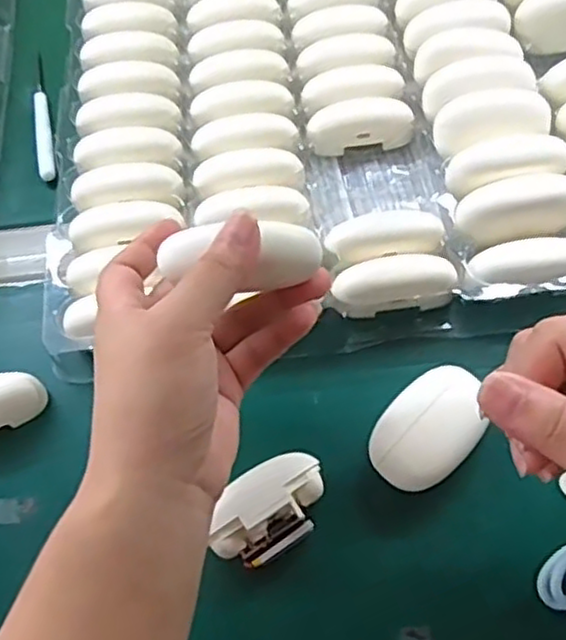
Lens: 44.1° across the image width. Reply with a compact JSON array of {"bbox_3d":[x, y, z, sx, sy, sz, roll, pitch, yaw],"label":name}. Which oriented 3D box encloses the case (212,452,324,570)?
[{"bbox_3d":[-0.006,0.092,0.338,0.060,0.027,0.037,-34,65,-14],"label":"case"}]

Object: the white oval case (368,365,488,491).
[{"bbox_3d":[0.074,0.055,0.353,0.044,0.025,0.065,37,70,21],"label":"white oval case"}]

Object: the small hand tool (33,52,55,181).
[{"bbox_3d":[-0.173,-0.149,0.495,0.012,0.009,0.131,-16,62,-5],"label":"small hand tool"}]

